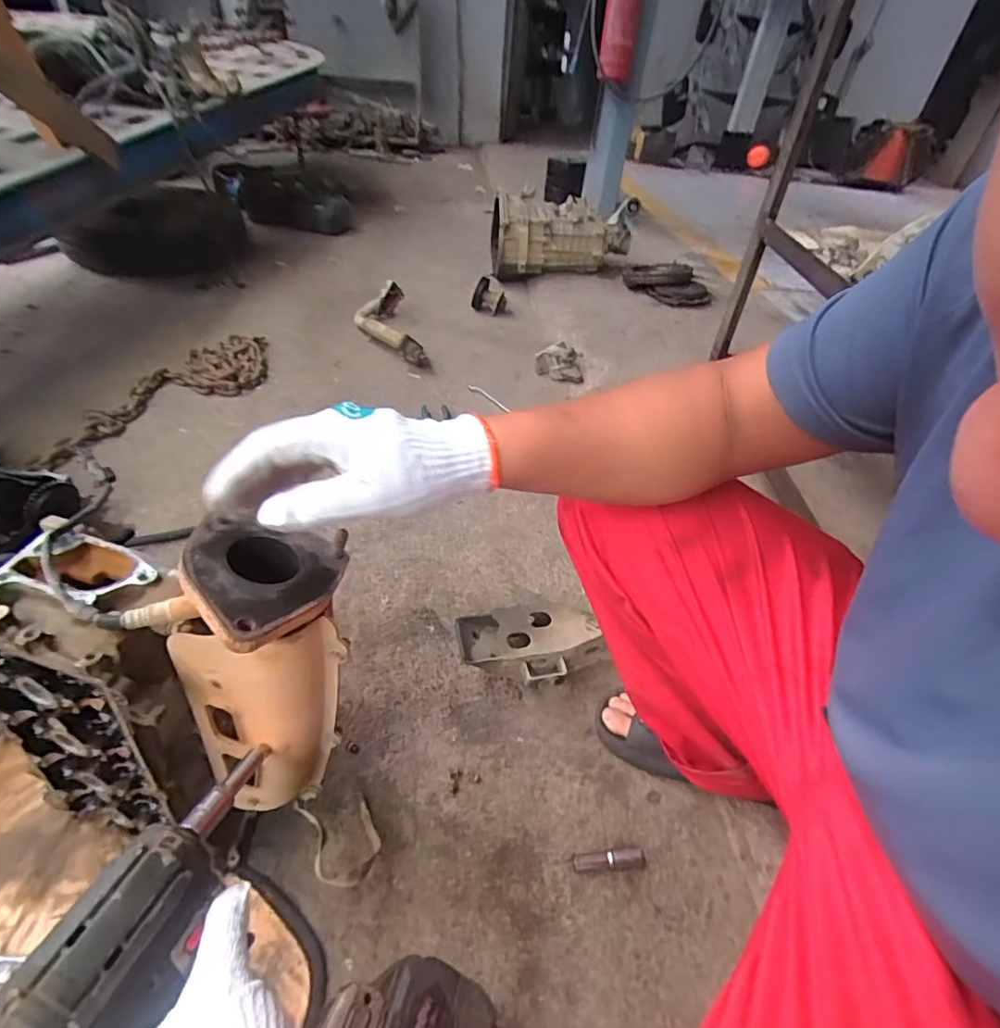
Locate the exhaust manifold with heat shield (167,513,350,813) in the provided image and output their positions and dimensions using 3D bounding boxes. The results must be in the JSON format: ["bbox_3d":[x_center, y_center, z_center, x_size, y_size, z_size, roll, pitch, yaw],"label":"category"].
[{"bbox_3d":[-0.204,0.173,0.455,0.119,0.337,0.097,4,36,-14],"label":"exhaust manifold with heat shield"}]

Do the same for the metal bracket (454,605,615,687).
[{"bbox_3d":[0.050,0.200,0.775,0.220,0.082,0.114,-1,42,-8],"label":"metal bracket"}]

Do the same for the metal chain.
[{"bbox_3d":[-0.770,-0.283,1.250,0.225,0.039,0.647,17,43,12],"label":"metal chain"}]

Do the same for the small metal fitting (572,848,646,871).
[{"bbox_3d":[0.126,0.398,0.609,0.083,0.020,0.020,0,42,-7],"label":"small metal fitting"}]

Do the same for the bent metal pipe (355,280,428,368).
[{"bbox_3d":[-0.337,-0.563,1.566,0.167,0.068,0.451,-8,44,-15],"label":"bent metal pipe"}]

